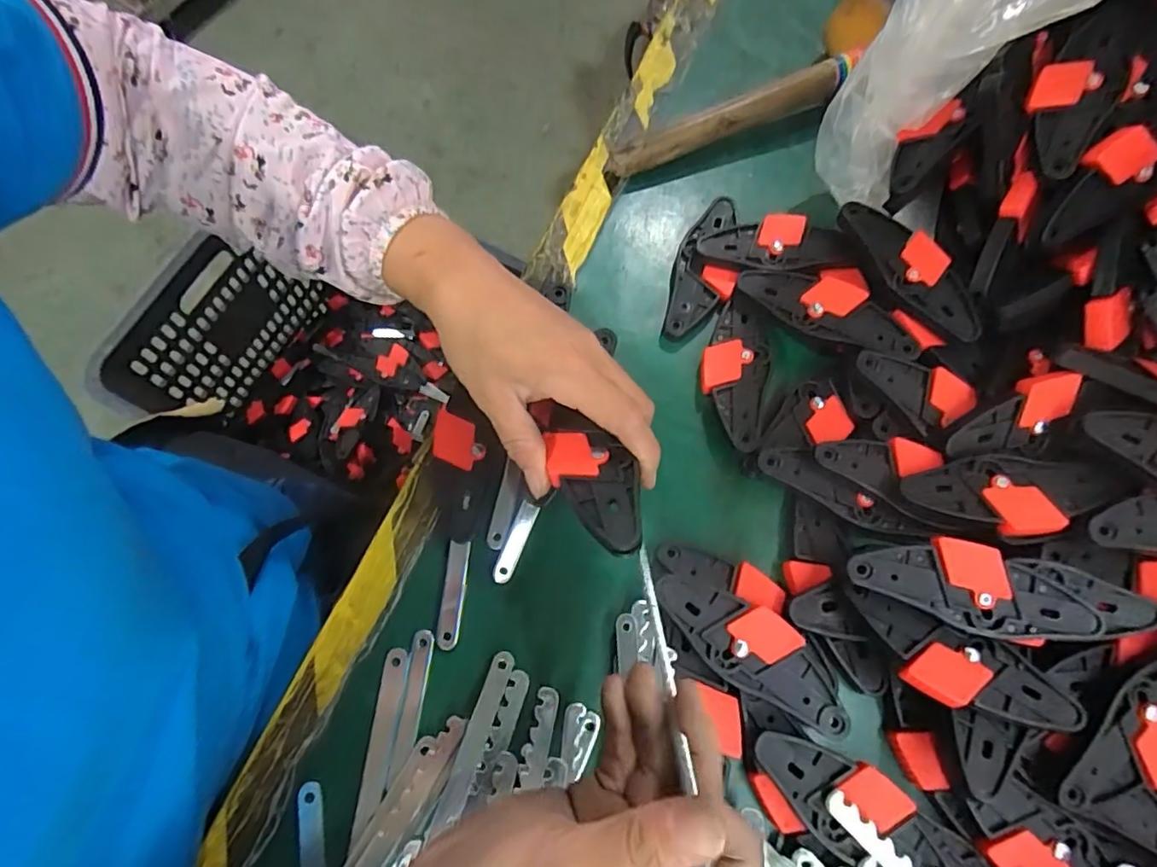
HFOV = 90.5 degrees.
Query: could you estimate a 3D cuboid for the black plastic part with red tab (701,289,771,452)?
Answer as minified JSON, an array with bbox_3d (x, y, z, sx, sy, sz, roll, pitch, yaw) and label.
[{"bbox_3d":[0.110,-0.045,0.402,0.045,0.012,0.115,12,72,1],"label":"black plastic part with red tab"}]

